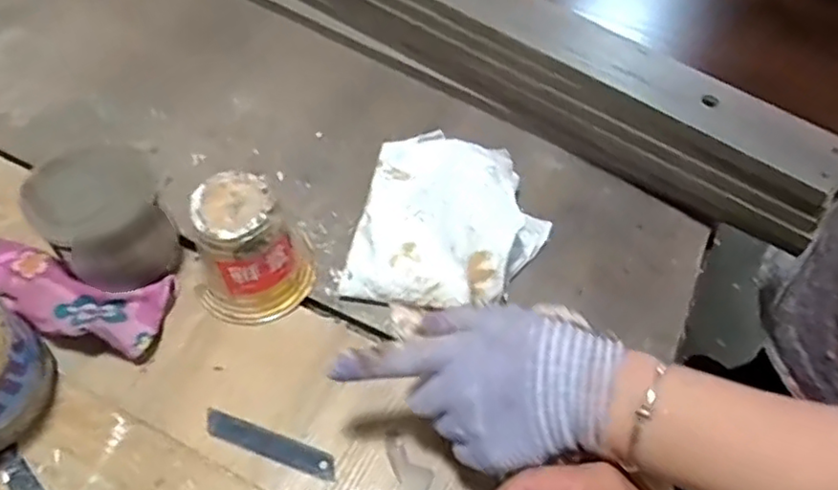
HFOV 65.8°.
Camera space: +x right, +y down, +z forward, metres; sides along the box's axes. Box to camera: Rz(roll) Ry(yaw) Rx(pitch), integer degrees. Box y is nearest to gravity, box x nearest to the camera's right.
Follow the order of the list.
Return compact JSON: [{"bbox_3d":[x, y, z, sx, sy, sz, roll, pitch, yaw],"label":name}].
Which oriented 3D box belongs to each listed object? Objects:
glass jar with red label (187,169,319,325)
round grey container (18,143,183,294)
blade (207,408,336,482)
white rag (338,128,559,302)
[{"bbox_3d":[-0.126,0.001,0.482,0.089,0.093,0.079,-5,57,-8],"label":"glass jar with red label"},{"bbox_3d":[-0.229,-0.015,0.478,0.079,0.109,0.091,-36,66,-25],"label":"round grey container"},{"bbox_3d":[-0.103,0.138,0.447,0.098,0.004,0.017,19,64,10],"label":"blade"},{"bbox_3d":[0.028,-0.020,0.529,0.146,0.054,0.157,13,56,5],"label":"white rag"}]

